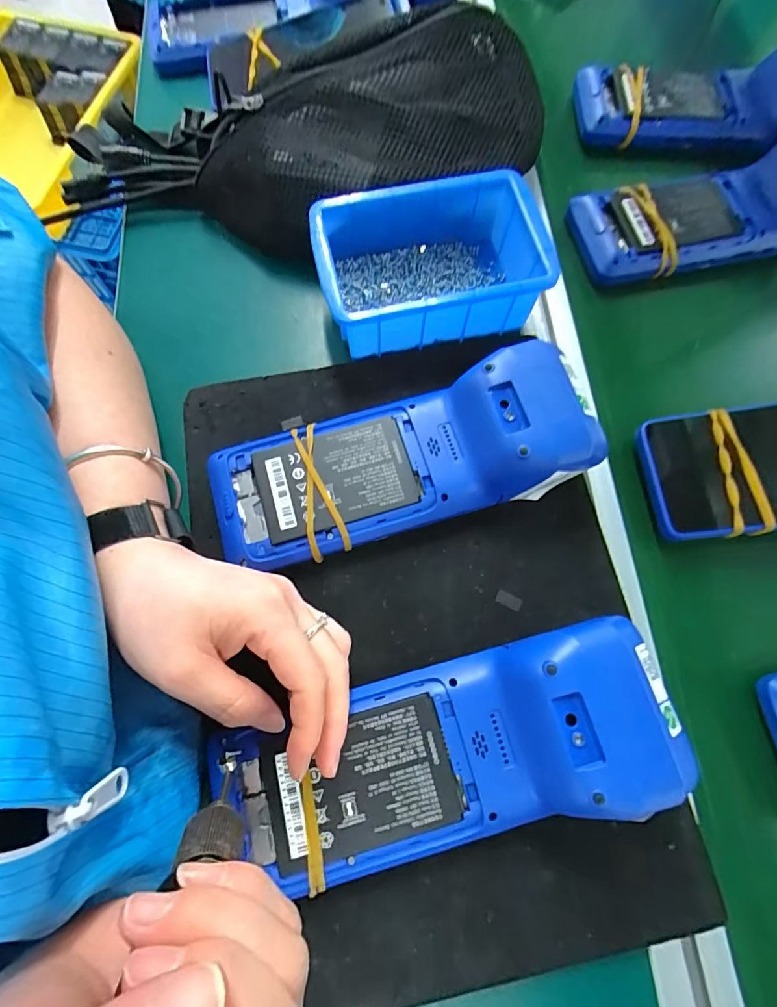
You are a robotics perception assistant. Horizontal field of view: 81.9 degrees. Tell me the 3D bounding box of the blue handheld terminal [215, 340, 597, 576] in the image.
[{"bbox_3d":[0.004,-0.027,0.263,0.218,0.048,0.083,-16,75,-5],"label":"blue handheld terminal"}]

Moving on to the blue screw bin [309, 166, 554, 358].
[{"bbox_3d":[0.027,-0.163,0.308,0.145,0.049,0.098,-14,75,-5],"label":"blue screw bin"}]

